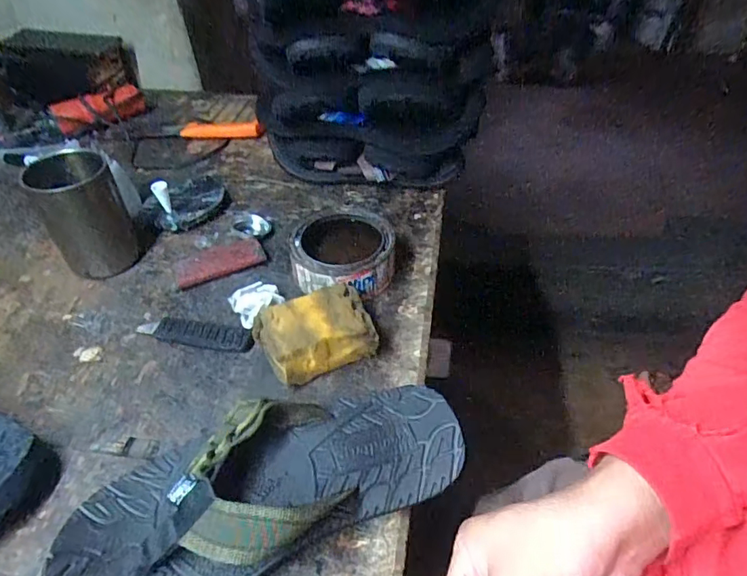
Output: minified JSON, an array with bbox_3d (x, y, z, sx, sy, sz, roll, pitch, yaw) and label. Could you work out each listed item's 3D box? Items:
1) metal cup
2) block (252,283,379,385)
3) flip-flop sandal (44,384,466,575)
[{"bbox_3d":[-0.288,-0.076,0.504,0.071,0.116,0.068,-26,49,-22],"label":"metal cup"},{"bbox_3d":[-0.051,0.036,0.435,0.095,0.046,0.070,-19,47,-16],"label":"block"},{"bbox_3d":[-0.064,0.128,0.333,0.259,0.064,0.107,-17,46,-15],"label":"flip-flop sandal"}]

